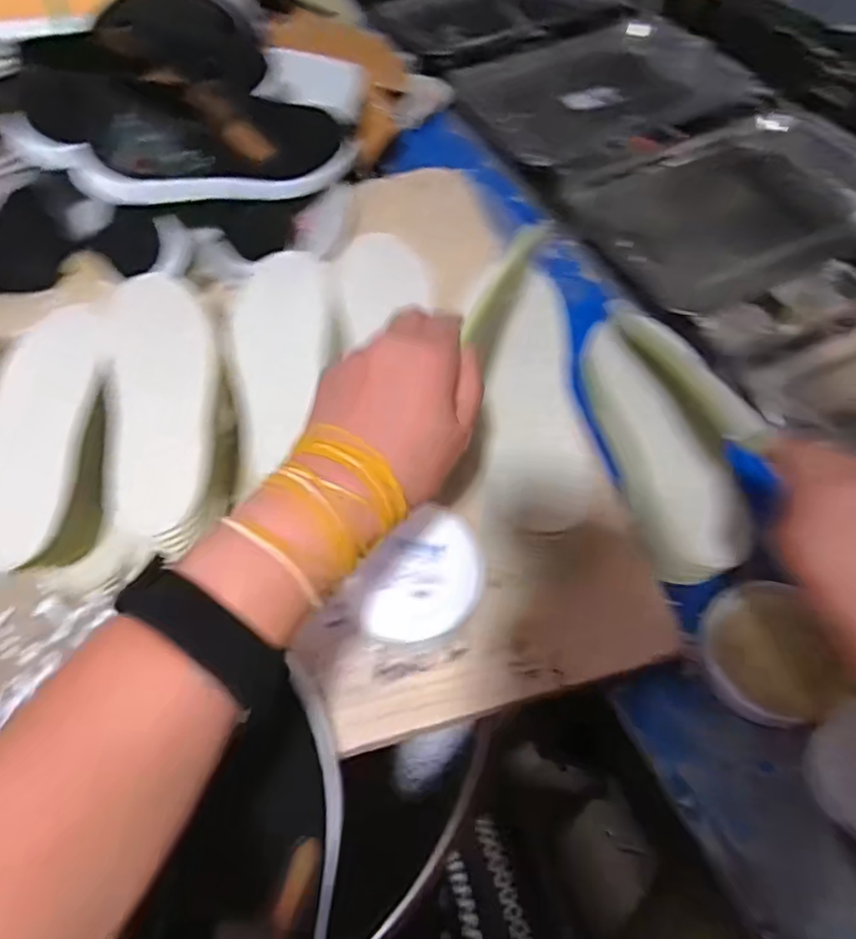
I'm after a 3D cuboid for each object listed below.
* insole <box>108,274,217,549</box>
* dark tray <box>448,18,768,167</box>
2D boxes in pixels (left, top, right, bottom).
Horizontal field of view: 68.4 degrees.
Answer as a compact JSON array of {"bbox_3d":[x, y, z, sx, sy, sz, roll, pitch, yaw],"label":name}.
[{"bbox_3d":[-0.212,-0.064,0.505,0.082,0.011,0.263,-13,57,-6],"label":"insole"},{"bbox_3d":[0.247,-0.548,0.898,0.357,0.024,0.311,-20,58,-10],"label":"dark tray"}]

